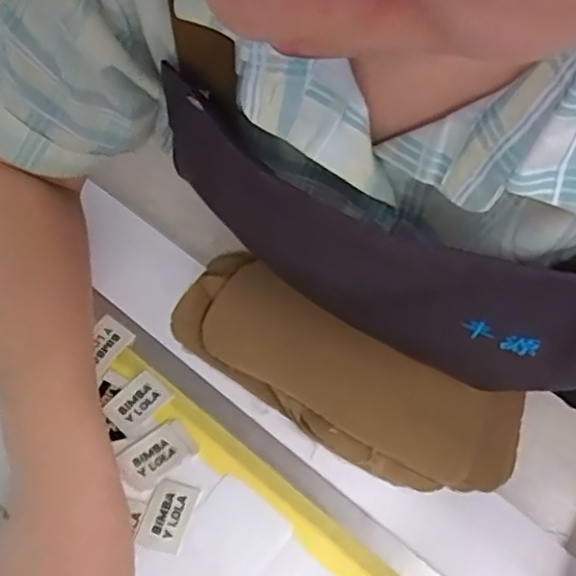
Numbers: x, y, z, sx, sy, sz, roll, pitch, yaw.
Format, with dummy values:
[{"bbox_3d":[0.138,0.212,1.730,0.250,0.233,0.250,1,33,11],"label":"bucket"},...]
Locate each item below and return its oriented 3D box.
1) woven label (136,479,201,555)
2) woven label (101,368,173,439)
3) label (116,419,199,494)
[{"bbox_3d":[-0.073,0.137,0.393,0.027,0.004,0.039,16,69,7],"label":"woven label"},{"bbox_3d":[-0.097,0.073,0.418,0.026,0.004,0.040,39,66,12],"label":"woven label"},{"bbox_3d":[-0.081,0.103,0.402,0.044,0.004,0.028,-34,71,-12],"label":"label"}]

